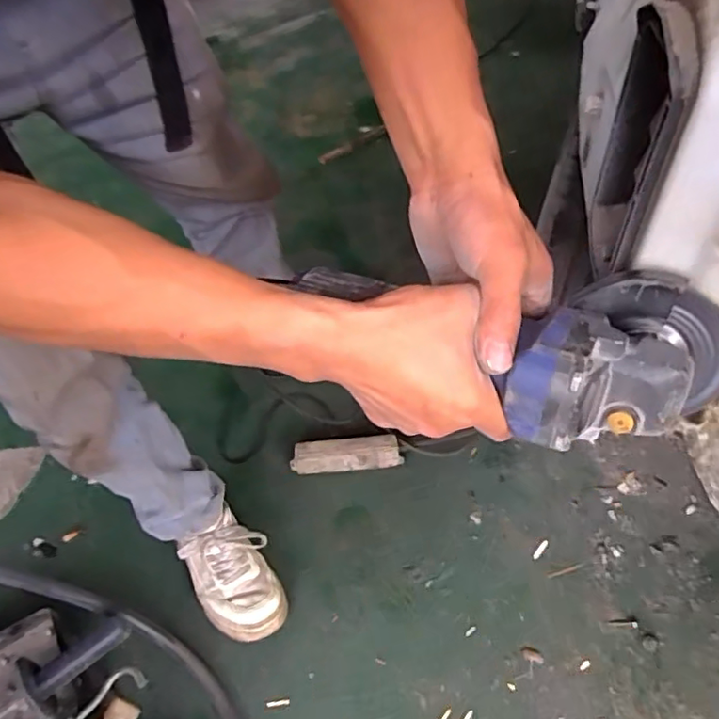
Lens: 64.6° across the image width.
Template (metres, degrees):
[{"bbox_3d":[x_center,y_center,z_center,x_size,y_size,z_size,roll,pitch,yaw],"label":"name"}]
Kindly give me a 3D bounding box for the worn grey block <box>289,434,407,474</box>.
[{"bbox_3d":[-0.023,0.157,0.942,0.176,0.052,0.037,-5,47,-1],"label":"worn grey block"}]

